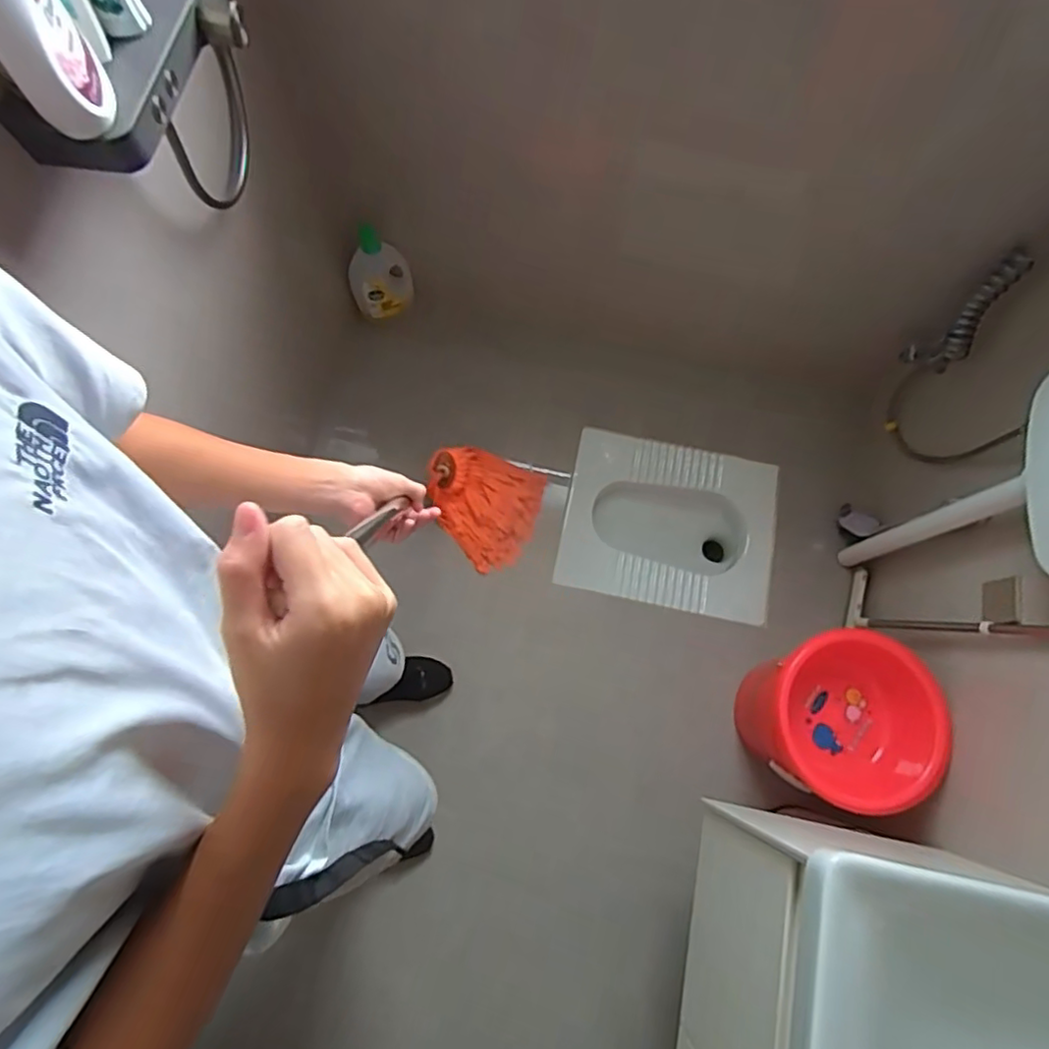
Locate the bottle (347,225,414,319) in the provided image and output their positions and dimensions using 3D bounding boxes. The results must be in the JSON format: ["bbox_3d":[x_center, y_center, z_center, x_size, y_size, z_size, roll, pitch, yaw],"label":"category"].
[{"bbox_3d":[-0.387,-0.661,1.609,0.163,0.346,0.093,-16,77,-4],"label":"bottle"}]

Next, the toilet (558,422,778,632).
[{"bbox_3d":[0.390,0.012,1.712,0.558,0.169,0.449,12,77,3],"label":"toilet"}]

